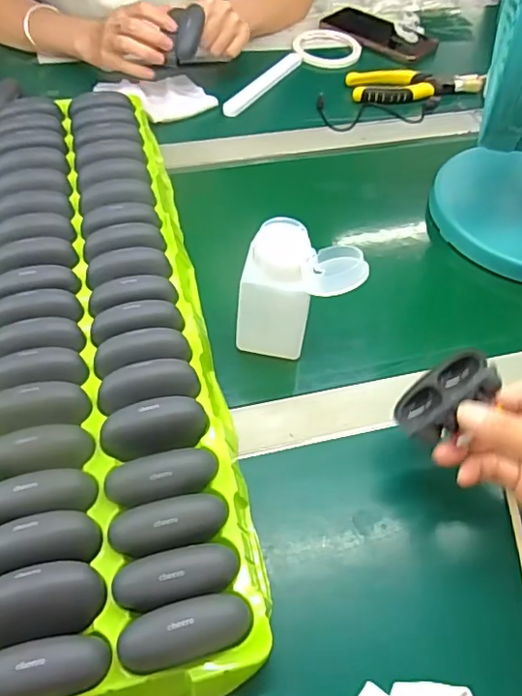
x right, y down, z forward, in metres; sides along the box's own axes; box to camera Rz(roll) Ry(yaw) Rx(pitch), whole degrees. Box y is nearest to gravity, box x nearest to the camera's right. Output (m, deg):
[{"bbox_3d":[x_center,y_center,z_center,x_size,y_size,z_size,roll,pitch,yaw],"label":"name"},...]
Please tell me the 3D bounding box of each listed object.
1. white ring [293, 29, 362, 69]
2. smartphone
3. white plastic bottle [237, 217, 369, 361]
[{"bbox_3d":[0.093,-0.416,0.768,0.094,0.008,0.102,1,54,-2],"label":"white ring"},{"bbox_3d":[0.165,-0.456,0.799,0.169,0.012,0.083,37,62,21],"label":"smartphone"},{"bbox_3d":[0.028,-0.038,0.407,0.081,0.108,0.041,16,55,9],"label":"white plastic bottle"}]

